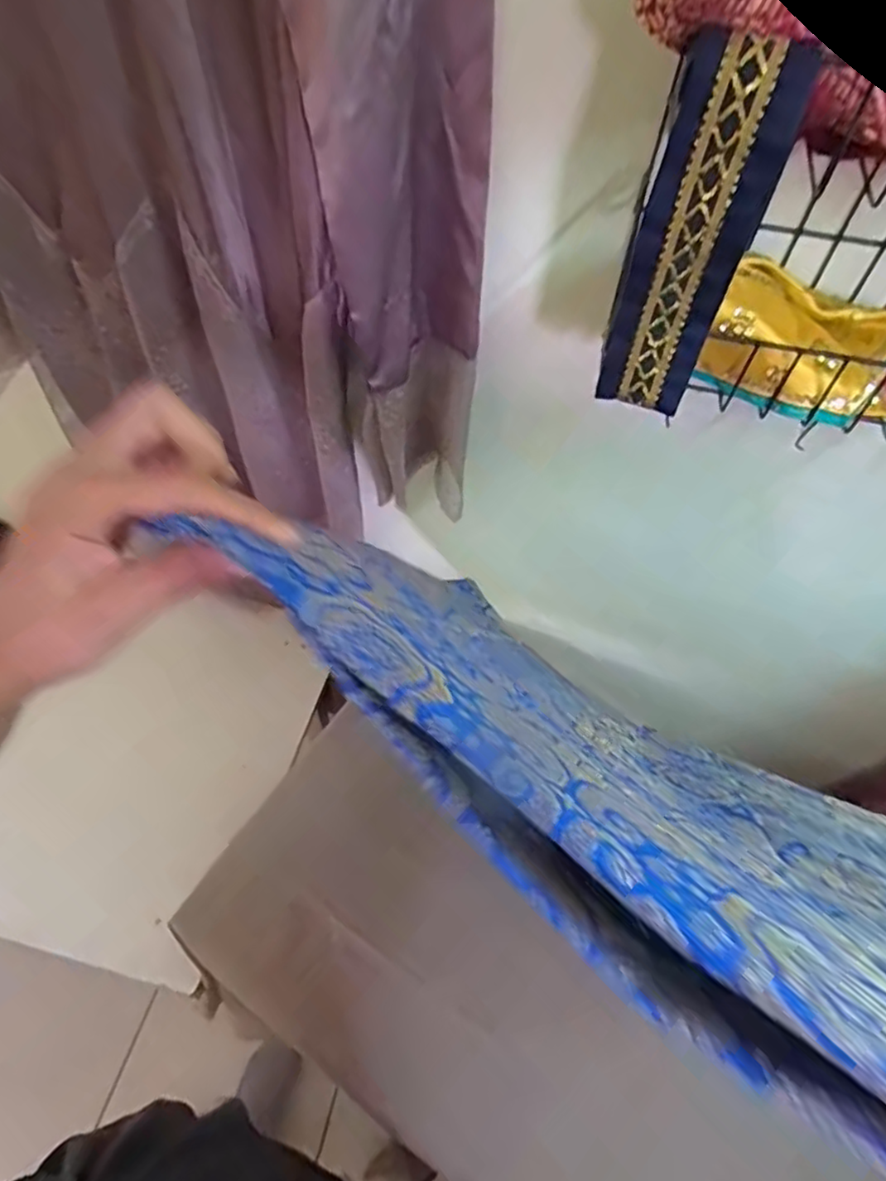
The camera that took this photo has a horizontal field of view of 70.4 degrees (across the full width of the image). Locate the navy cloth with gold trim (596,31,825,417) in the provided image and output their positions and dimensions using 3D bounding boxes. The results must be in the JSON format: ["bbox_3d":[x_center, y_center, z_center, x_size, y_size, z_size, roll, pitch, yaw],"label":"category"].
[{"bbox_3d":[0.125,-0.172,0.323,0.053,0.164,0.022,18,55,8],"label":"navy cloth with gold trim"}]

